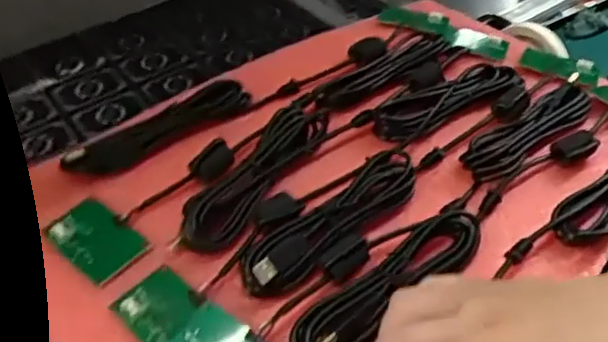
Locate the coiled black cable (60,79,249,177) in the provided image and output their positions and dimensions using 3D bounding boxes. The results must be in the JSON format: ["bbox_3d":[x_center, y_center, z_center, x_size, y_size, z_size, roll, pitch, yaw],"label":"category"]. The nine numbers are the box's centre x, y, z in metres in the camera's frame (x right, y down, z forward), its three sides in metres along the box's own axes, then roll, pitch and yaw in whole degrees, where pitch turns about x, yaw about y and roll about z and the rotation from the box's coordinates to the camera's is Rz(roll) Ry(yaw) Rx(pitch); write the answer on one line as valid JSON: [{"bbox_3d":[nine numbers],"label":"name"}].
[{"bbox_3d":[-0.109,-0.034,0.490,0.151,0.018,0.024,-31,51,-26],"label":"coiled black cable"}]

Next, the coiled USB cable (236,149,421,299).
[{"bbox_3d":[0.021,0.029,0.425,0.150,0.024,0.038,-32,52,-27],"label":"coiled USB cable"}]

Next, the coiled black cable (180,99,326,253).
[{"bbox_3d":[-0.035,-0.004,0.457,0.043,0.022,0.155,24,50,24],"label":"coiled black cable"}]

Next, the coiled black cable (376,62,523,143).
[{"bbox_3d":[0.118,-0.061,0.521,0.142,0.019,0.038,-24,48,-21],"label":"coiled black cable"}]

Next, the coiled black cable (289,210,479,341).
[{"bbox_3d":[0.055,0.067,0.383,0.147,0.016,0.040,-31,52,-27],"label":"coiled black cable"}]

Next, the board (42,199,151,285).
[{"bbox_3d":[-0.142,0.046,0.429,0.071,0.006,0.040,31,53,29],"label":"board"}]

